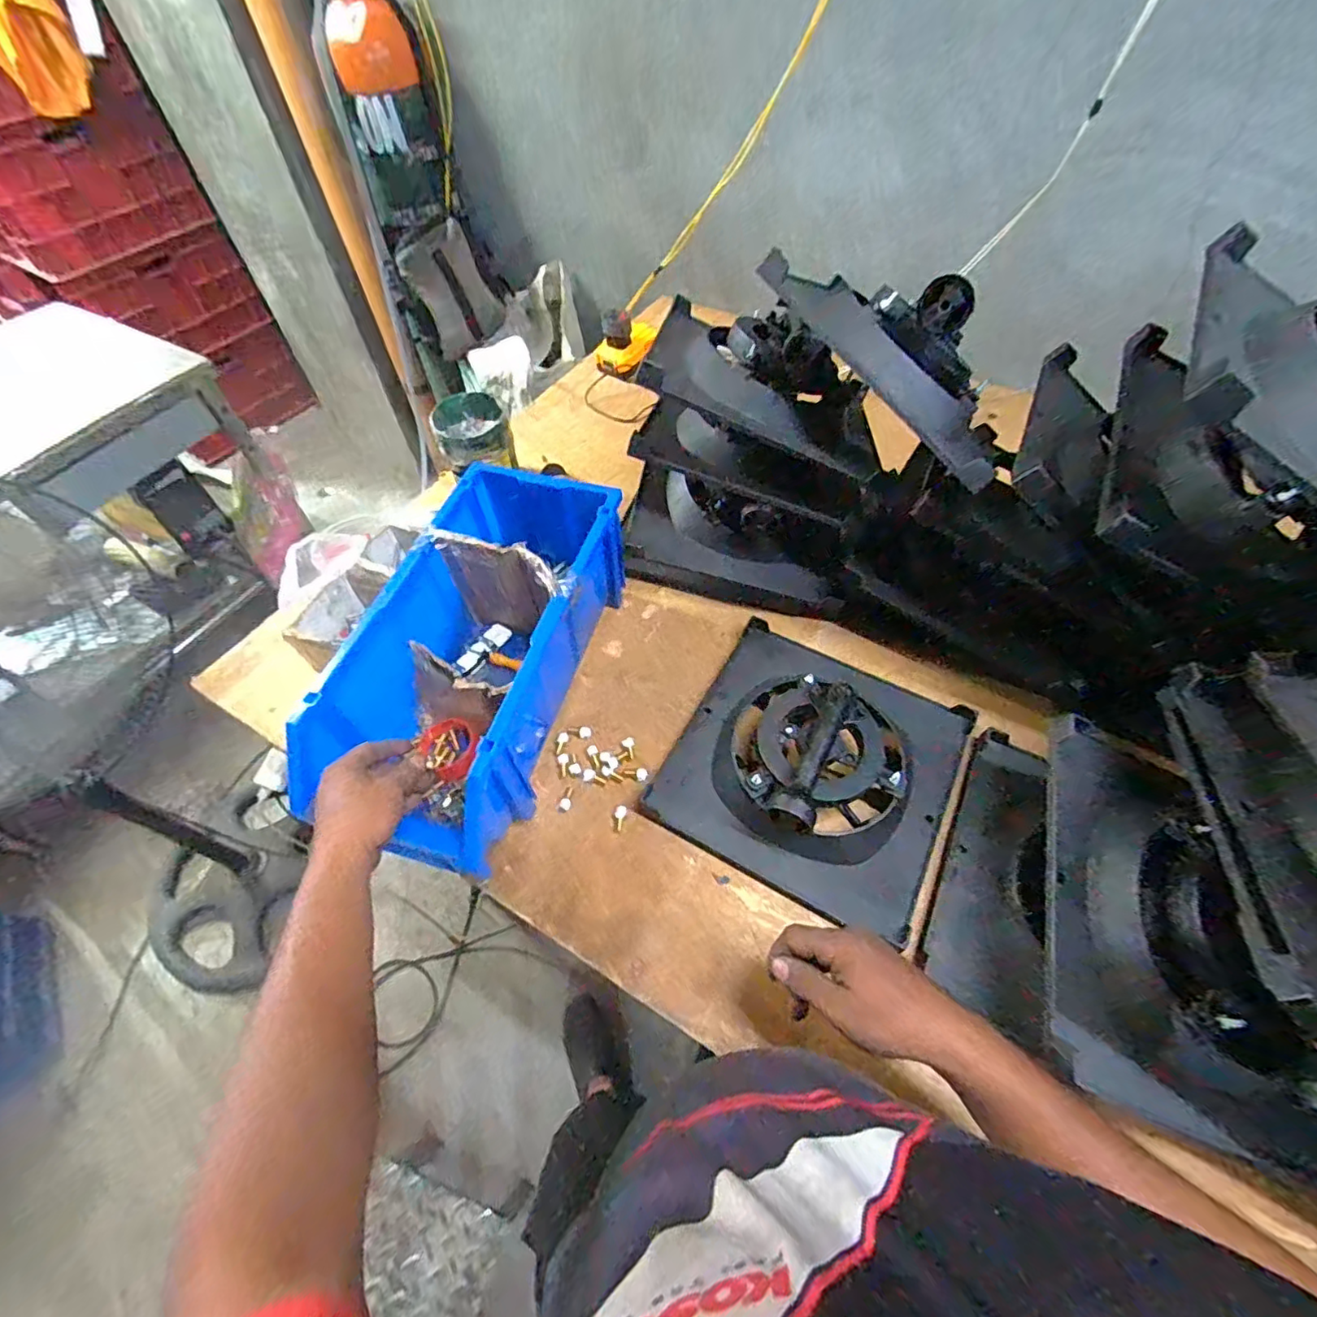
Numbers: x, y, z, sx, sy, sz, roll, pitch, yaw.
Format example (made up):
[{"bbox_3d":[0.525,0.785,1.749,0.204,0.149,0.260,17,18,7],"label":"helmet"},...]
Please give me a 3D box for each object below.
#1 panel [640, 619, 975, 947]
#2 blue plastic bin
[{"bbox_3d":[0.179,0.099,0.652,0.300,0.101,0.299,25,60,16],"label":"panel"},{"bbox_3d":[-0.200,-0.004,0.677,0.203,0.178,0.438,13,57,9],"label":"blue plastic bin"}]

